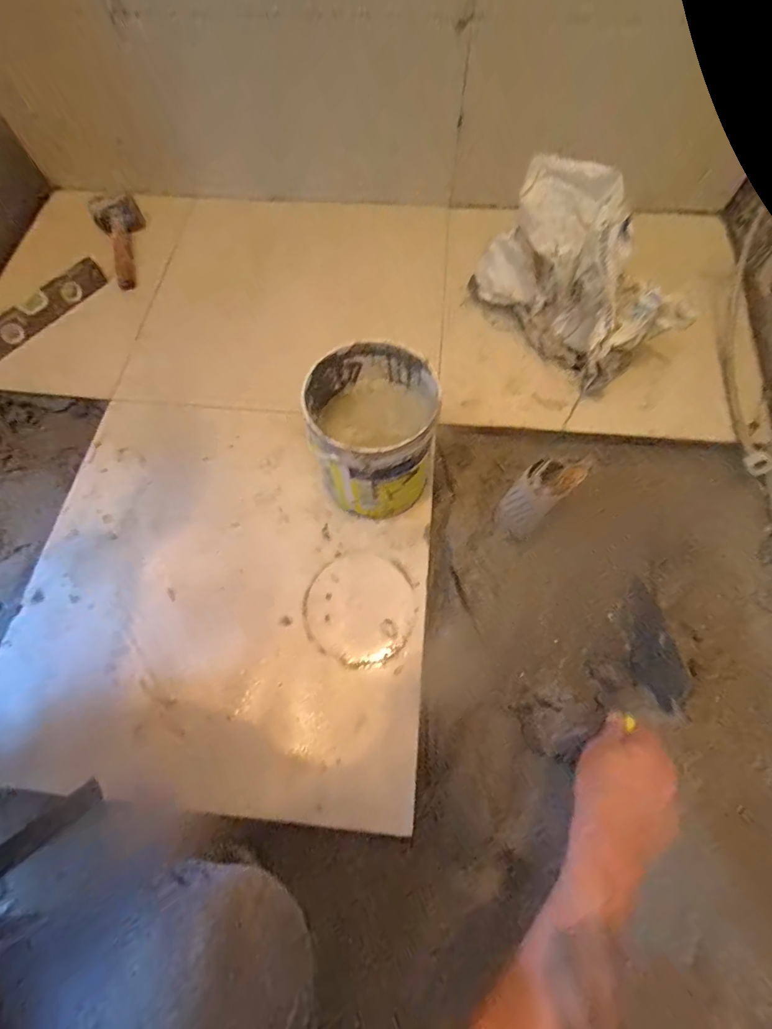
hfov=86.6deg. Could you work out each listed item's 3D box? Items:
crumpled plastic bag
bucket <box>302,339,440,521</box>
[{"bbox_3d":[0.326,-0.400,0.700,0.151,0.224,0.323,-34,71,-12],"label":"crumpled plastic bag"},{"bbox_3d":[-0.017,-0.111,0.600,0.171,0.201,0.175,4,68,3],"label":"bucket"}]

